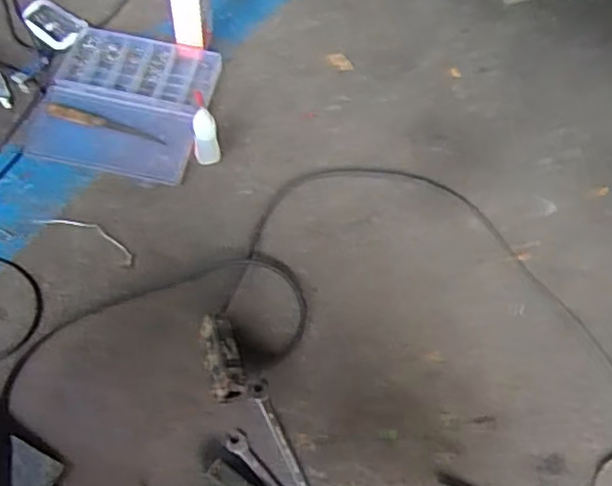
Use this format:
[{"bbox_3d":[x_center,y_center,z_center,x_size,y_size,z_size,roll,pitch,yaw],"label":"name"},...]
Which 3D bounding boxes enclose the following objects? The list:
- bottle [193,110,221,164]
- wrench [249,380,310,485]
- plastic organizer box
[{"bbox_3d":[-0.126,-0.132,0.860,0.030,0.075,0.029,2,60,-3],"label":"bottle"},{"bbox_3d":[-0.021,0.219,0.718,0.018,0.005,0.159,-20,64,-15],"label":"wrench"},{"bbox_3d":[-0.239,-0.189,0.906,0.215,0.027,0.211,14,60,4],"label":"plastic organizer box"}]

